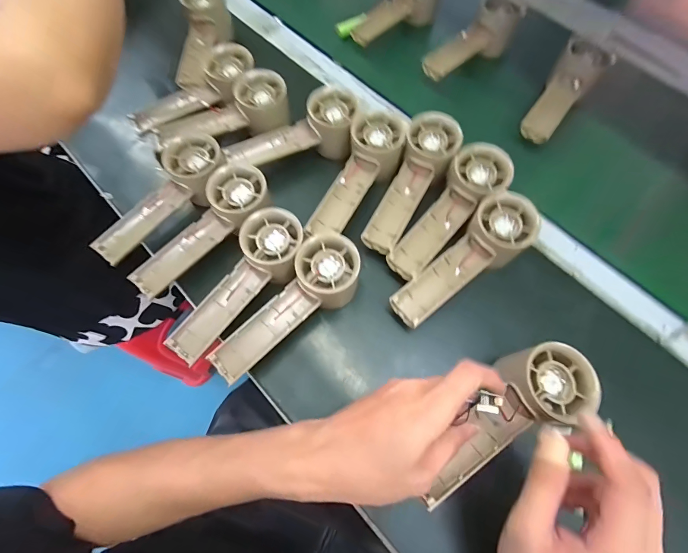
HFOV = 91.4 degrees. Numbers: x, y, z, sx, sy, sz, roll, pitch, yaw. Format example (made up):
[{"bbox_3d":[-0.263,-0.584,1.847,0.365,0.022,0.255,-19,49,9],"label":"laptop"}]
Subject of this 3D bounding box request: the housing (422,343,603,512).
[{"bbox_3d":[0.120,0.109,0.247,0.154,0.036,0.055,-38,73,-10],"label":"housing"}]

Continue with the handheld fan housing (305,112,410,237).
[{"bbox_3d":[0.013,-0.106,0.355,0.058,0.032,0.150,29,85,11],"label":"handheld fan housing"}]

